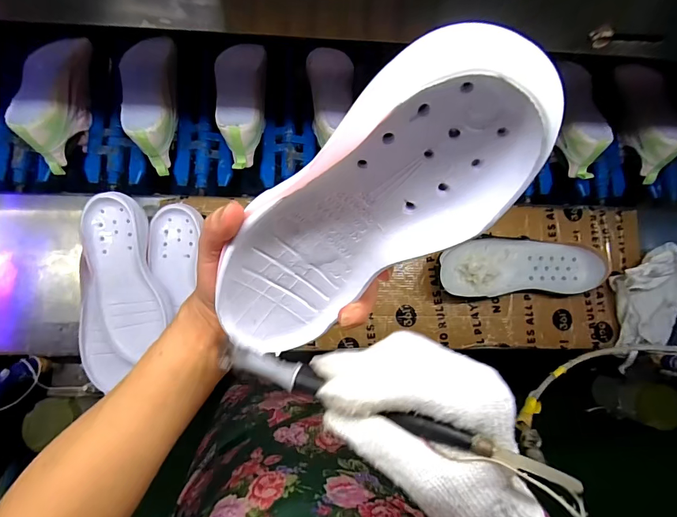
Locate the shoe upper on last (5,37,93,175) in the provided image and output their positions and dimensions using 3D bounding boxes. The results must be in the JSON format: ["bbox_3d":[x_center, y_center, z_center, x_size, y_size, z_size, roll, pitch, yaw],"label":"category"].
[{"bbox_3d":[-0.424,-0.237,0.567,0.071,0.089,0.205,6,83,-1],"label":"shoe upper on last"}]

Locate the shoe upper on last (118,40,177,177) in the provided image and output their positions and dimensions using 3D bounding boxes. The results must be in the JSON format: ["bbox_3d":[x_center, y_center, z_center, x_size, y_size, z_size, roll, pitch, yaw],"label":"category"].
[{"bbox_3d":[-0.287,-0.239,0.584,0.075,0.078,0.204,-2,83,-2],"label":"shoe upper on last"}]

